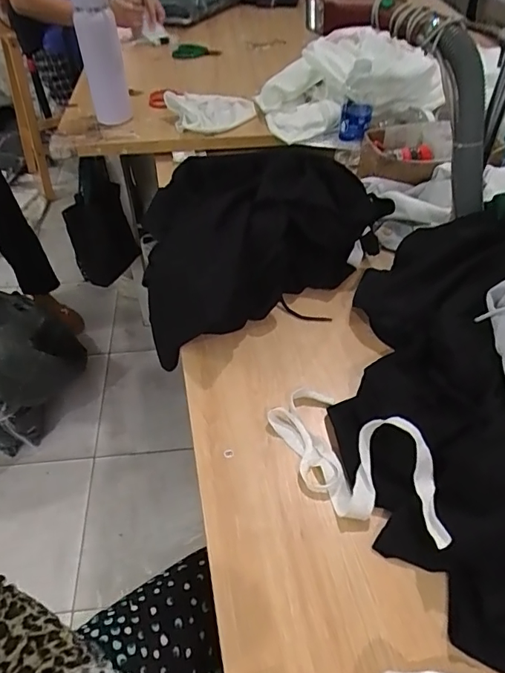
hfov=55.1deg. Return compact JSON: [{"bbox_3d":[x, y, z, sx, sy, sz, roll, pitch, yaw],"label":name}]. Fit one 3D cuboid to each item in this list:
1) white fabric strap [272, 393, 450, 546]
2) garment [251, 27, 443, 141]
[{"bbox_3d":[0.115,0.130,0.529,0.232,0.069,0.107,35,56,28],"label":"white fabric strap"},{"bbox_3d":[0.197,-0.554,1.087,0.292,0.170,0.314,-26,52,-22],"label":"garment"}]

